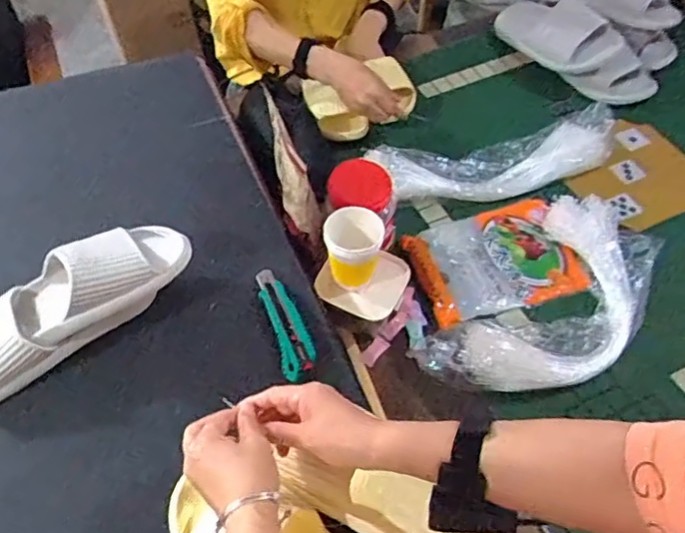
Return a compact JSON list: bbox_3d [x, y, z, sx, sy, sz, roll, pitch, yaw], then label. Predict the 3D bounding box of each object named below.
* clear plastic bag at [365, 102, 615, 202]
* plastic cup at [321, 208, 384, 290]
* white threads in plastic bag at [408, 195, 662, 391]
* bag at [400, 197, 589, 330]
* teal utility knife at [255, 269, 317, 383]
[{"bbox_3d":[0.254,-0.174,0.982,0.416,0.049,0.117,-12,55,-9],"label":"clear plastic bag"},{"bbox_3d":[0.014,-0.020,0.769,0.070,0.090,0.074,15,56,11],"label":"plastic cup"},{"bbox_3d":[0.293,0.036,0.796,0.189,0.083,0.384,38,62,24],"label":"white threads in plastic bag"},{"bbox_3d":[0.222,-0.013,0.886,0.226,0.019,0.175,-14,55,-10],"label":"bag"},{"bbox_3d":[-0.071,0.062,0.709,0.038,0.016,0.154,-18,56,-13],"label":"teal utility knife"}]

